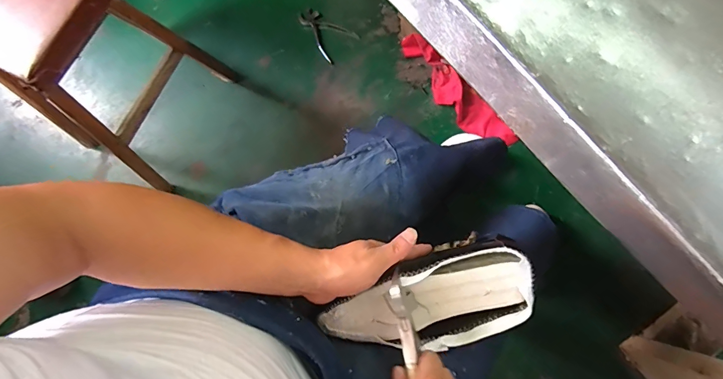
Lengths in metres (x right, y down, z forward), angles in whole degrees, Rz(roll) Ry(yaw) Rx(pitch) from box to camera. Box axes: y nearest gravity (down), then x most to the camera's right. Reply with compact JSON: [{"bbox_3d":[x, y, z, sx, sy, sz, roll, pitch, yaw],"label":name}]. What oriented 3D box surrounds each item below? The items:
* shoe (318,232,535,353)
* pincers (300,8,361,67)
[{"bbox_3d":[0.073,0.120,0.458,0.235,0.090,0.115,-15,105,10],"label":"shoe"},{"bbox_3d":[-0.111,-0.464,1.125,0.176,0.027,0.117,41,85,13],"label":"pincers"}]

